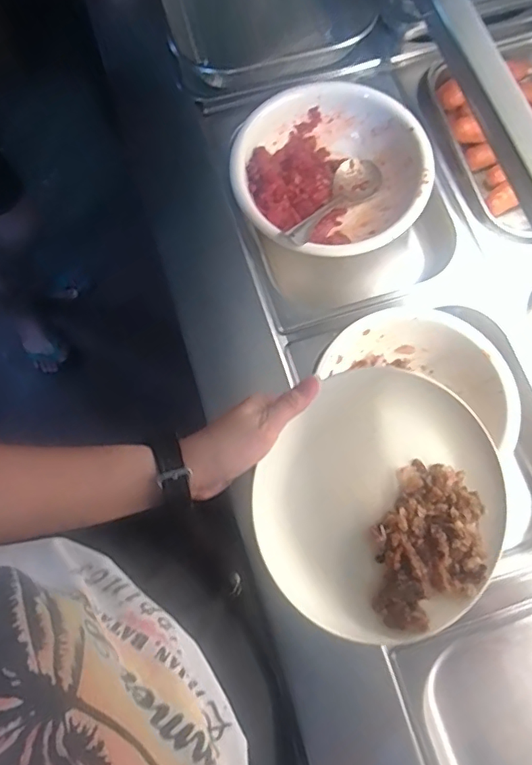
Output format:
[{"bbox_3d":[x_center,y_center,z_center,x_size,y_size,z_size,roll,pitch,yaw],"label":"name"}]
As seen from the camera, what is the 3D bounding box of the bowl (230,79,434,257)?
[{"bbox_3d":[0.082,-0.261,0.685,0.230,0.082,0.233,0,74,1],"label":"bowl"}]

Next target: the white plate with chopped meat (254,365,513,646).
[{"bbox_3d":[0.103,0.102,0.451,0.214,0.035,0.214,1,79,-7],"label":"white plate with chopped meat"}]

